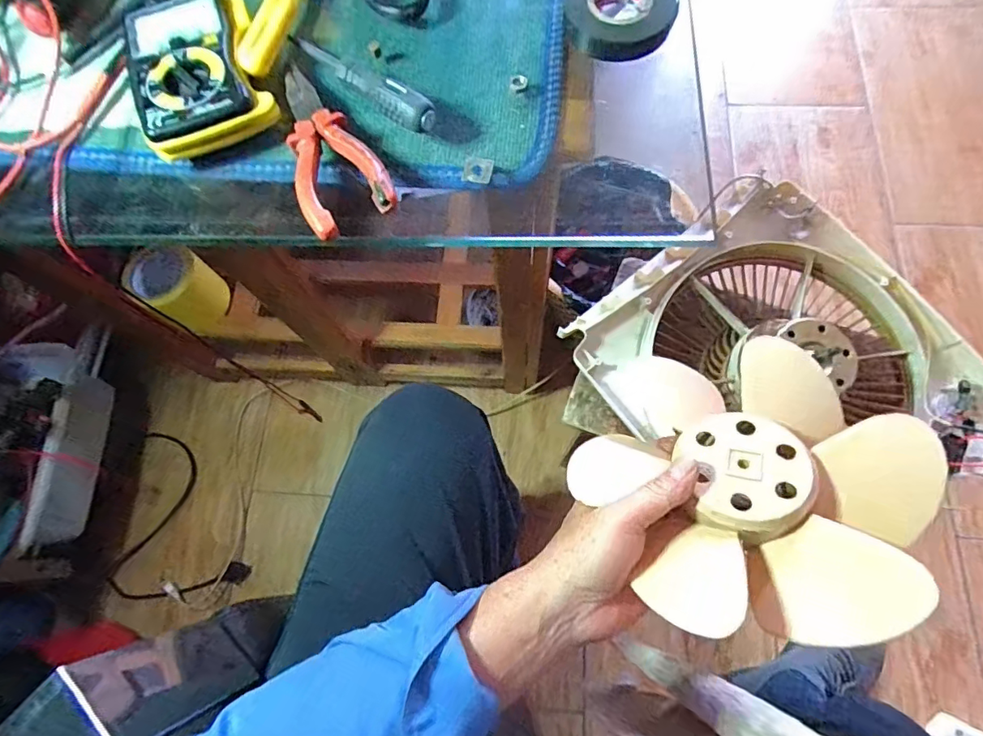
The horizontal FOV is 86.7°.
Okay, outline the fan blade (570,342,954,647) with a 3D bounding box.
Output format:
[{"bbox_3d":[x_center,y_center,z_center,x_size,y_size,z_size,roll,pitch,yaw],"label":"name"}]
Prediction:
[{"bbox_3d":[0.173,0.075,0.365,0.212,0.037,0.216,-7,52,9],"label":"fan blade"}]

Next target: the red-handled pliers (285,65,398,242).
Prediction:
[{"bbox_3d":[-0.101,-0.135,0.312,0.051,0.023,0.127,-25,72,-5],"label":"red-handled pliers"}]

